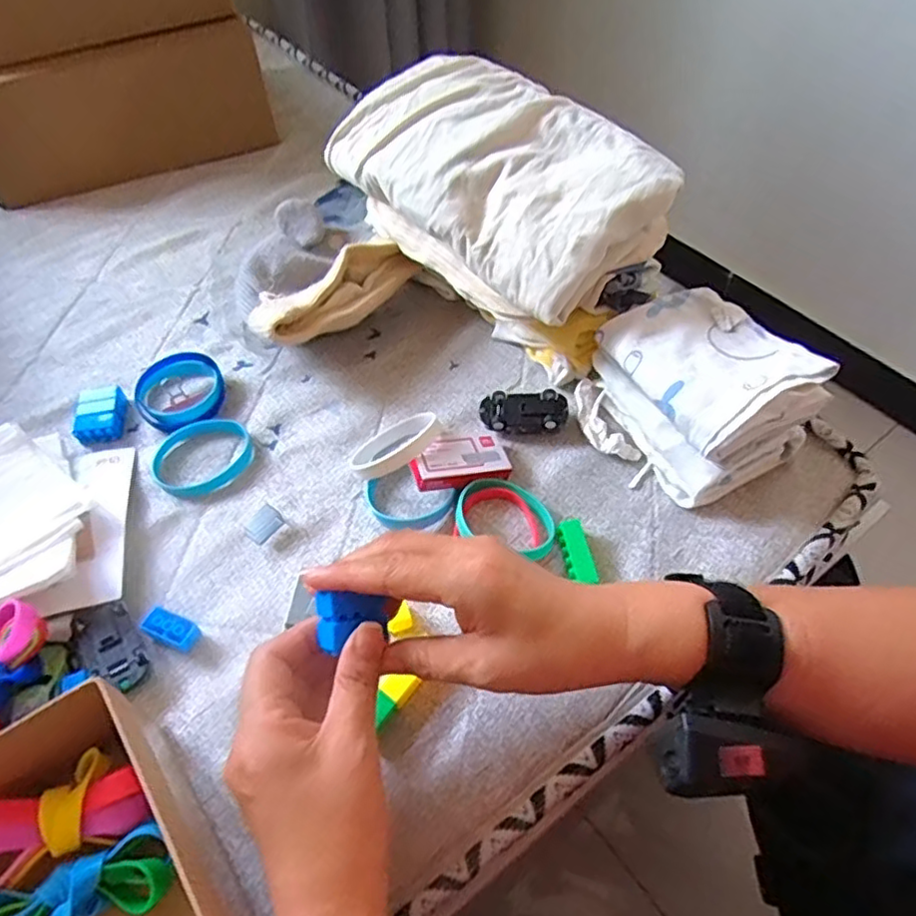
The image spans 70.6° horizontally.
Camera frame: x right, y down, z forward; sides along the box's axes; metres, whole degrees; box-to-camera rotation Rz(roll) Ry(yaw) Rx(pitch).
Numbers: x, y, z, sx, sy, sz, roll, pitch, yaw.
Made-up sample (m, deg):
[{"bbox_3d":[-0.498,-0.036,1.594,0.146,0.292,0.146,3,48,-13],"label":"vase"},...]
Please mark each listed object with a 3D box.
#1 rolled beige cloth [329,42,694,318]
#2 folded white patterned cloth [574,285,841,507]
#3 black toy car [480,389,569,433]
[{"bbox_3d":[0.024,-0.214,0.501,0.144,0.095,0.265,-34,60,-21],"label":"rolled beige cloth"},{"bbox_3d":[0.160,-0.047,0.451,0.111,0.091,0.134,-26,57,-16],"label":"folded white patterned cloth"},{"bbox_3d":[0.050,-0.034,0.494,0.066,0.022,0.032,1,54,3],"label":"black toy car"}]

